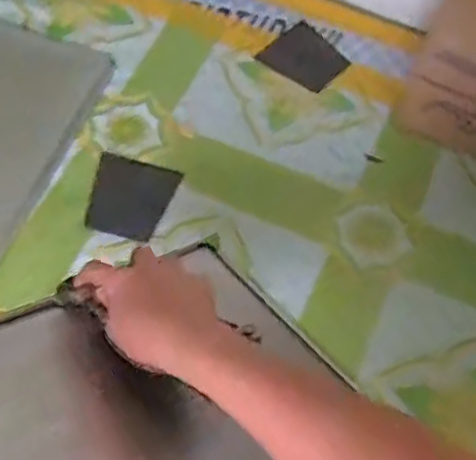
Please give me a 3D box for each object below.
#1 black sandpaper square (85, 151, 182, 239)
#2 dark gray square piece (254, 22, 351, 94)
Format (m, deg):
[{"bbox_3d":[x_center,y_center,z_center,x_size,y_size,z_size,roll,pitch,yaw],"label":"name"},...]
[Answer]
[{"bbox_3d":[-0.122,-0.037,0.723,0.089,0.004,0.098,19,61,4],"label":"black sandpaper square"},{"bbox_3d":[0.090,-0.231,0.882,0.080,0.008,0.097,-43,78,5],"label":"dark gray square piece"}]

